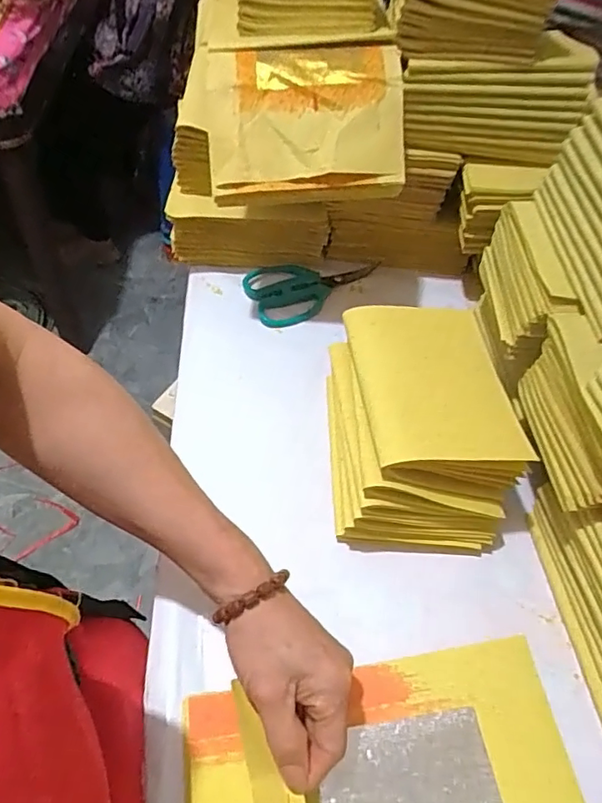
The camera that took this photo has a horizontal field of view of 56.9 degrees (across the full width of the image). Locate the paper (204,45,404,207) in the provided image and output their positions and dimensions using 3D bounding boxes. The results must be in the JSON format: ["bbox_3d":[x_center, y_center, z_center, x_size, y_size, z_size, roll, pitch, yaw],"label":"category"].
[{"bbox_3d":[0.003,-0.233,0.463,0.157,0.028,0.130,-3,90,4],"label":"paper"}]

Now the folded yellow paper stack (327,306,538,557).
[{"bbox_3d":[0.089,0.011,0.439,0.125,0.098,0.183,-1,53,-5],"label":"folded yellow paper stack"}]

